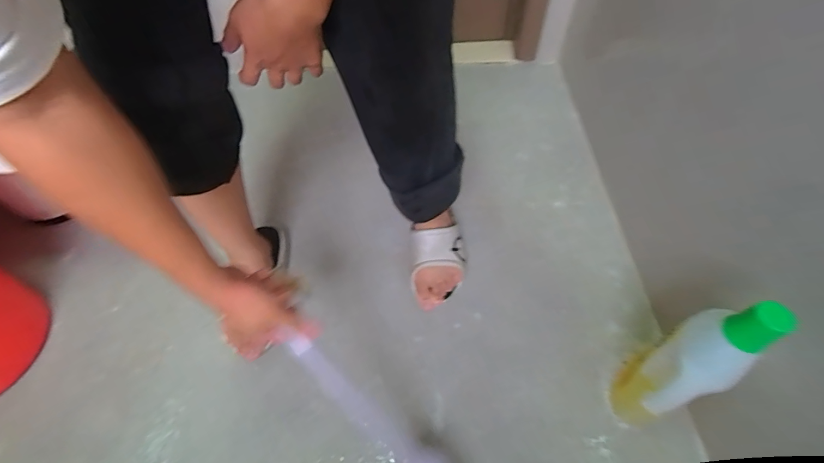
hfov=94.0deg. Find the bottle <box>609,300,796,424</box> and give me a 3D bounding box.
[{"bbox_3d":[0.377,0.196,0.550,0.083,0.333,0.086,-22,56,-13],"label":"bottle"}]

